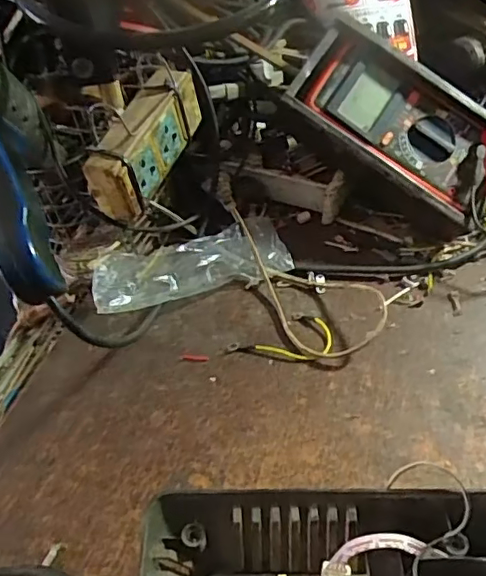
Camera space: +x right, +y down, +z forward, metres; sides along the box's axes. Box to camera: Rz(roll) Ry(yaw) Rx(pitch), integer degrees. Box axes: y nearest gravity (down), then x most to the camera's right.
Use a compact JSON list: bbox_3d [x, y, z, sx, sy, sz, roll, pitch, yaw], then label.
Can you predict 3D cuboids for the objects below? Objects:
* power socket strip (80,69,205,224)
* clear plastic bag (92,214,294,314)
[{"bbox_3d":[-0.077,-0.120,0.455,0.037,0.060,0.125,14,51,16],"label":"power socket strip"},{"bbox_3d":[-0.045,-0.020,0.501,0.170,0.035,0.057,-19,50,-12],"label":"clear plastic bag"}]

